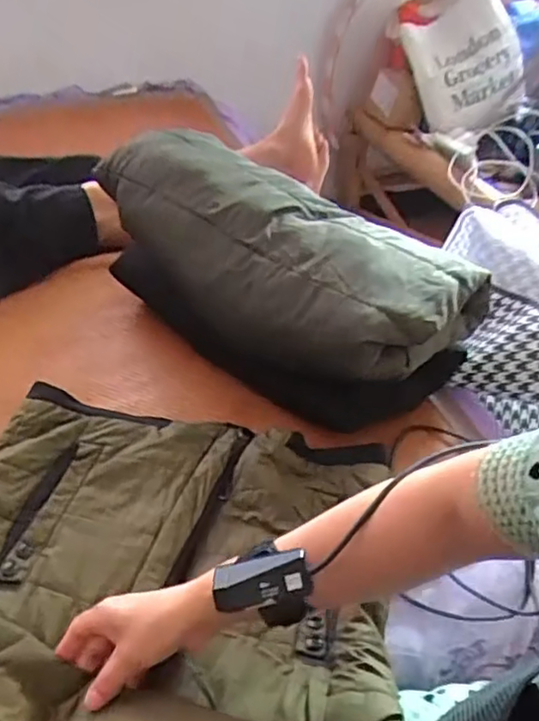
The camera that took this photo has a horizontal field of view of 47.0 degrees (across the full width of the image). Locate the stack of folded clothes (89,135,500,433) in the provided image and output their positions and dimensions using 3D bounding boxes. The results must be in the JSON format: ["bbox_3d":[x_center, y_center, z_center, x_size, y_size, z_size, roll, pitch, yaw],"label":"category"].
[{"bbox_3d":[0.013,-0.112,0.806,0.454,0.240,0.236,33,50,28],"label":"stack of folded clothes"}]

